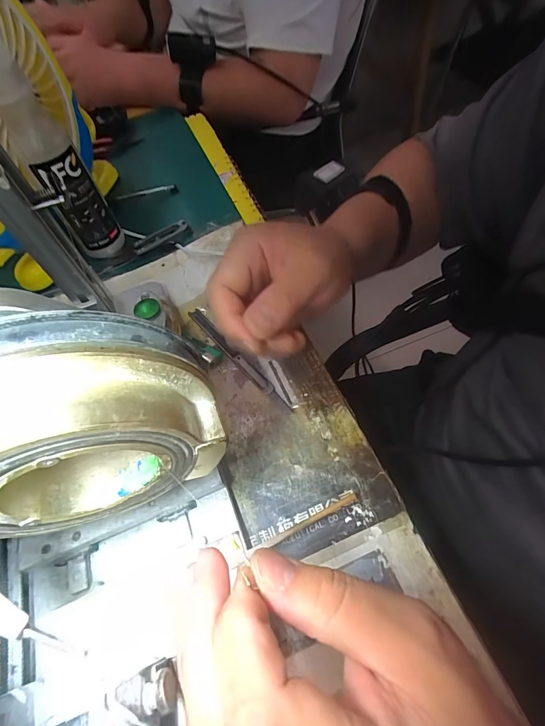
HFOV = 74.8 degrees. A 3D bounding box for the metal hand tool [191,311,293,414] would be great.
[{"bbox_3d":[-0.035,-0.007,0.341,0.011,0.004,0.148,-38,62,-16],"label":"metal hand tool"}]

